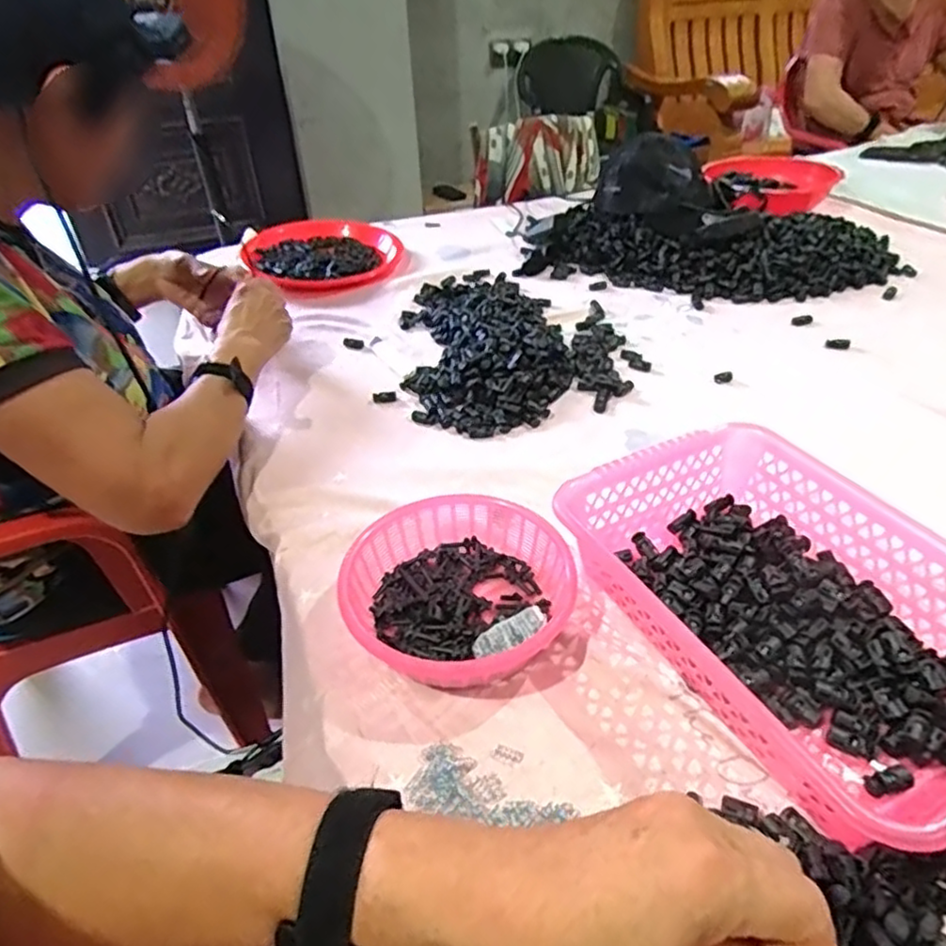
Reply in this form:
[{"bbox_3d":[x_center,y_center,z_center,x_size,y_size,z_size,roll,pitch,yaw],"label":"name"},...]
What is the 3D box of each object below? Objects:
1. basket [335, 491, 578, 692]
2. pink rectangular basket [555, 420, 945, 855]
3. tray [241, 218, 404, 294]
[{"bbox_3d":[-0.008,0.090,0.498,0.160,0.051,0.165,-2,39,1],"label":"basket"},{"bbox_3d":[0.224,0.093,0.462,0.199,0.080,0.304,-20,42,-20],"label":"pink rectangular basket"},{"bbox_3d":[-0.243,-0.360,1.072,0.252,0.043,0.224,-16,41,-15],"label":"tray"}]

